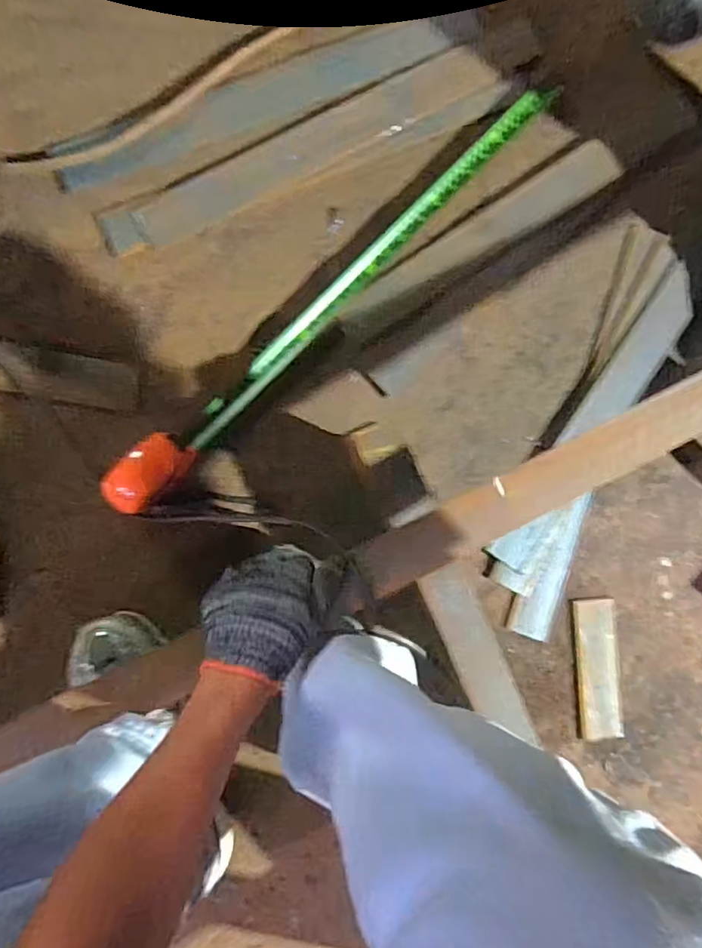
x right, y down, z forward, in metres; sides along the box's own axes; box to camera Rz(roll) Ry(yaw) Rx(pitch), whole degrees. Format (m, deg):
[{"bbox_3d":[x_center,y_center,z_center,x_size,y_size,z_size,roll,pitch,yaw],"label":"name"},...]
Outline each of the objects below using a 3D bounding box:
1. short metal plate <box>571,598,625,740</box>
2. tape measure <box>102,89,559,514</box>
[{"bbox_3d":[0.283,0.224,0.664,0.054,0.006,0.159,-5,91,-7],"label":"short metal plate"},{"bbox_3d":[-0.002,-0.202,0.588,0.047,0.072,0.637,45,85,-5],"label":"tape measure"}]

